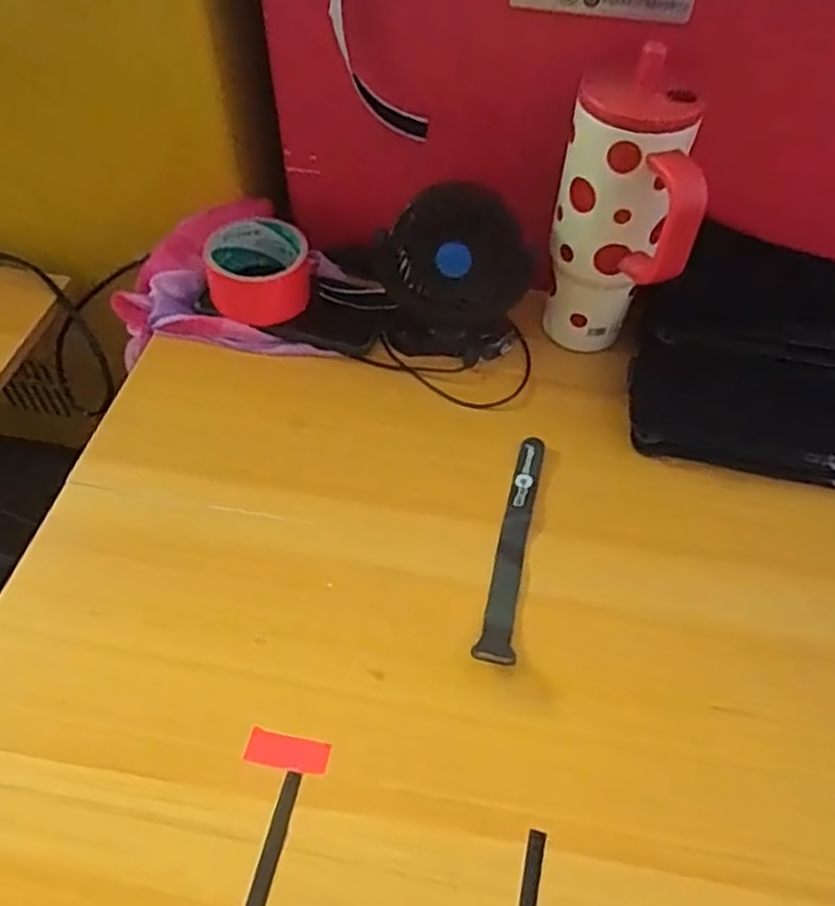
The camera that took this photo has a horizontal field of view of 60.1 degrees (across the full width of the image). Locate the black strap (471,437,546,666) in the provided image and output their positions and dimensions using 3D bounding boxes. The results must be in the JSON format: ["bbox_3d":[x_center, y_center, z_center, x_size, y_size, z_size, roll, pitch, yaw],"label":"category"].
[{"bbox_3d":[0.070,0.062,0.507,0.024,0.015,0.185,13,53,9],"label":"black strap"}]

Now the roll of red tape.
[{"bbox_3d":[-0.138,-0.157,0.622,0.086,0.047,0.082,-14,53,-11],"label":"roll of red tape"}]

